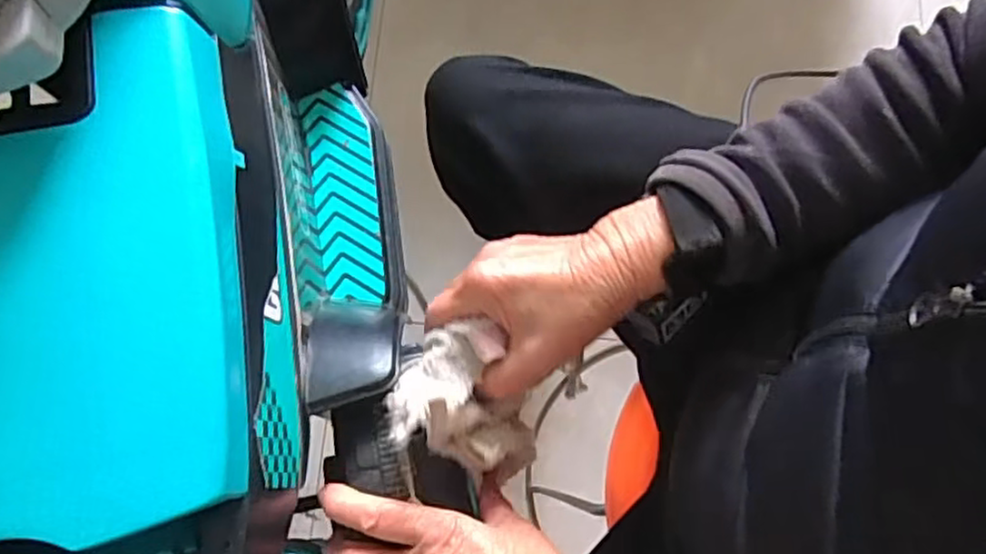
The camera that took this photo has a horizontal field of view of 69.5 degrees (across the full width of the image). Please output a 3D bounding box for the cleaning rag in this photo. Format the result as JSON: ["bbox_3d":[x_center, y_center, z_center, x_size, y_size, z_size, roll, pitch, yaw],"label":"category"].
[{"bbox_3d":[-0.014,0.064,0.387,0.080,0.052,0.070,13,72,4],"label":"cleaning rag"}]

